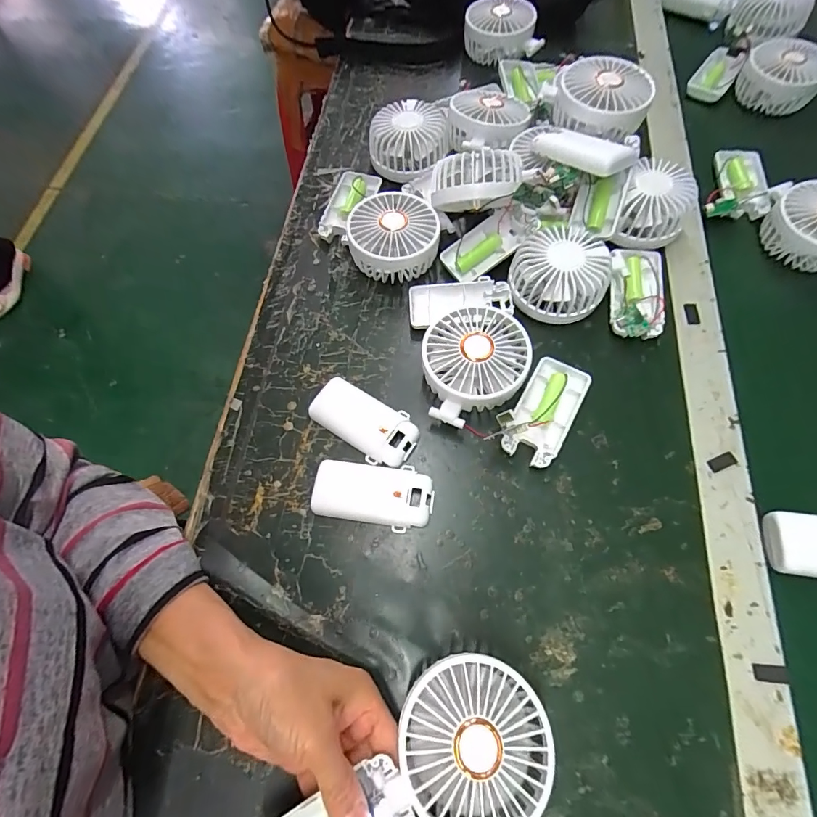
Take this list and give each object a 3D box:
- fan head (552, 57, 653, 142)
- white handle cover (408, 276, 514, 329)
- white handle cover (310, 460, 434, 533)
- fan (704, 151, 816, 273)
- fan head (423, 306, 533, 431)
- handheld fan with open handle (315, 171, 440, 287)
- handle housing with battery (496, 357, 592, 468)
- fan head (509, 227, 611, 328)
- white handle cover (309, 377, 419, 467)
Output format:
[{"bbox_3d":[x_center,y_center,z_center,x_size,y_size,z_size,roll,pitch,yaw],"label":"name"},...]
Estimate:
[{"bbox_3d":[0.186,-0.302,0.398,0.087,0.031,0.081,17,69,10],"label":"fan head"},{"bbox_3d":[0.048,-0.099,0.389,0.094,0.019,0.039,-6,67,0],"label":"white handle cover"},{"bbox_3d":[-0.029,0.066,0.325,0.093,0.016,0.046,5,67,5],"label":"white handle cover"},{"bbox_3d":[0.393,-0.218,0.430,0.109,0.065,0.165,-38,70,-12],"label":"fan"},{"bbox_3d":[0.051,-0.034,0.348,0.085,0.045,0.105,19,69,11],"label":"fan head"},{"bbox_3d":[-0.039,-0.192,0.414,0.089,0.045,0.162,-32,69,-10],"label":"handheld fan with open handle"},{"bbox_3d":[0.112,0.003,0.347,0.048,0.016,0.093,29,72,14],"label":"handle housing with battery"},{"bbox_3d":[0.137,-0.123,0.373,0.083,0.038,0.082,-1,67,3],"label":"fan head"},{"bbox_3d":[-0.038,0.011,0.349,0.095,0.019,0.048,27,71,14],"label":"white handle cover"}]

